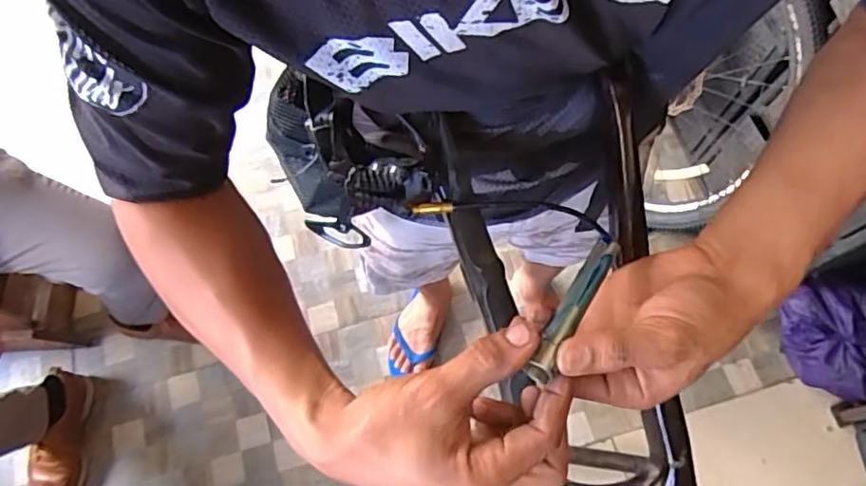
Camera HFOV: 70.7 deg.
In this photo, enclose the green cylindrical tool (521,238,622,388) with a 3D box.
[{"bbox_3d":[0.082,0.035,0.352,0.014,0.011,0.099,30,63,12],"label":"green cylindrical tool"}]

